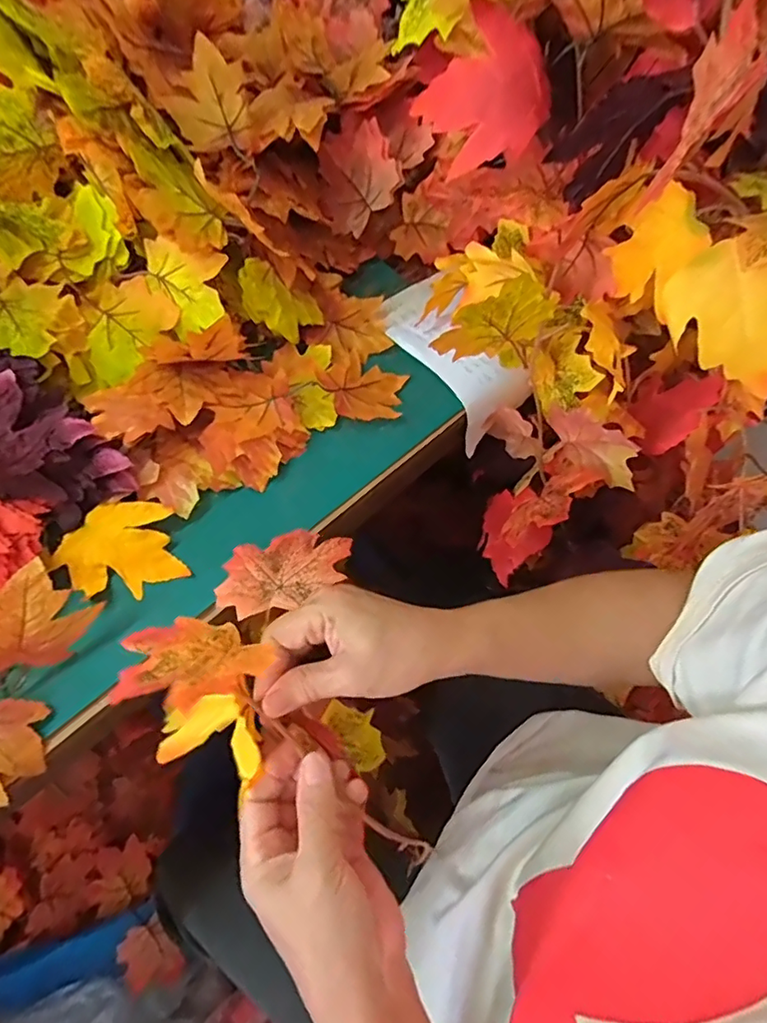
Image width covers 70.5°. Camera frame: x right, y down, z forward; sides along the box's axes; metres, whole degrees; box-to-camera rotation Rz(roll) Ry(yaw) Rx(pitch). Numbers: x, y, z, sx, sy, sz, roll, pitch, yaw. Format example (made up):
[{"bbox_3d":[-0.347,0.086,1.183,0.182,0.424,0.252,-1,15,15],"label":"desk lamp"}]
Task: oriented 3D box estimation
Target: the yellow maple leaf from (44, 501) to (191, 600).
[{"bbox_3d":[-0.196,0.027,0.401,0.088,0.024,0.064,-8,62,-6],"label":"yellow maple leaf"}]

